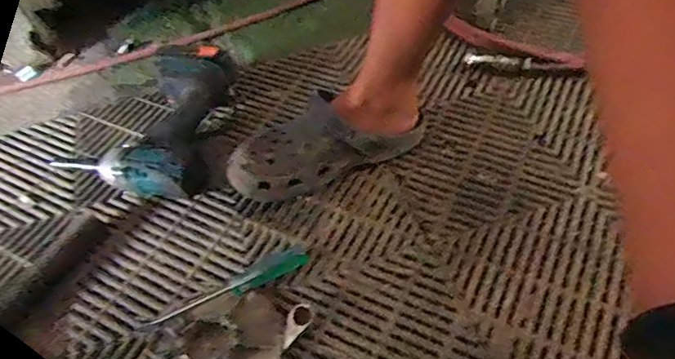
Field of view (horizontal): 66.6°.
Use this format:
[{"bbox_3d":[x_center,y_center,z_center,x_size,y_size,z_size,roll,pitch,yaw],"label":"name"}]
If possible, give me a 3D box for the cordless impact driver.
[{"bbox_3d":[-0.250,-0.083,0.688,0.201,0.087,0.228,6,53,13],"label":"cordless impact driver"}]

